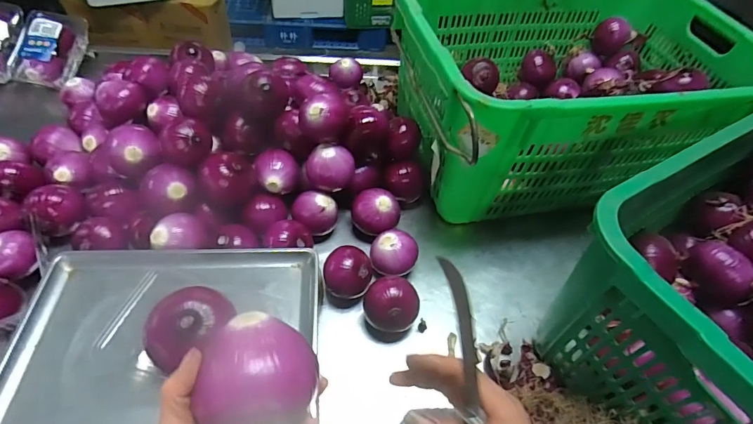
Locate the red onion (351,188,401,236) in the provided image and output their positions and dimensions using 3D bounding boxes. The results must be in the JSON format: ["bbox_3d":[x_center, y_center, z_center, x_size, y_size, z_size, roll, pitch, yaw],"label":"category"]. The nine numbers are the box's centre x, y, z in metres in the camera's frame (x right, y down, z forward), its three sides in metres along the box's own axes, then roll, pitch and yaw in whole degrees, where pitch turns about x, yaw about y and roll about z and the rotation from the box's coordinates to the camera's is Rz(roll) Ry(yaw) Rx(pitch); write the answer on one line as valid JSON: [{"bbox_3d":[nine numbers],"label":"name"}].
[{"bbox_3d":[-0.001,0.008,0.737,0.087,0.078,0.071,8,50,0],"label":"red onion"}]

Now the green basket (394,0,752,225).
[{"bbox_3d":[0.337,-0.236,0.799,0.574,0.274,0.417,-5,51,-11],"label":"green basket"}]

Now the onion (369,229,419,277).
[{"bbox_3d":[0.028,0.077,0.688,0.081,0.064,0.082,11,50,3],"label":"onion"}]

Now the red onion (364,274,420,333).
[{"bbox_3d":[0.020,0.143,0.623,0.073,0.081,0.068,0,51,-7],"label":"red onion"}]

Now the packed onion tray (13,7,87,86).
[{"bbox_3d":[-0.713,-0.357,0.911,0.120,0.070,0.174,14,80,-14],"label":"packed onion tray"}]

